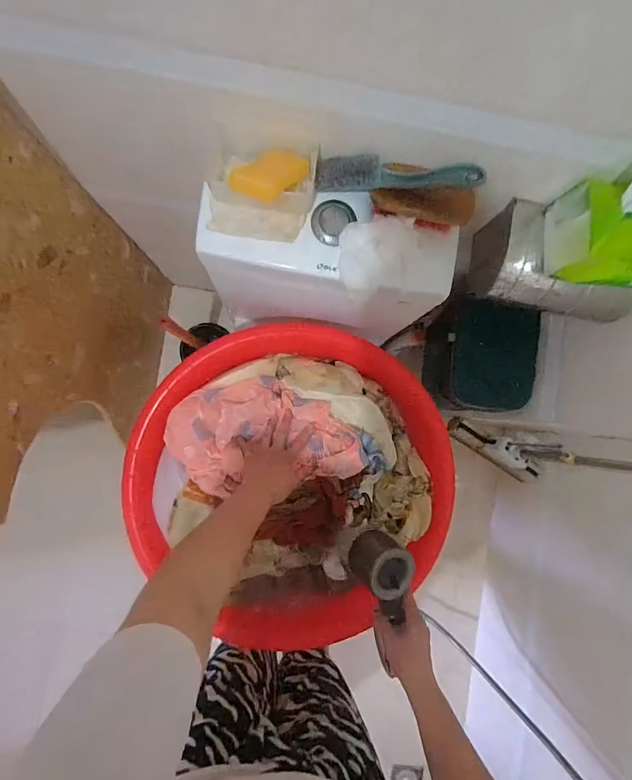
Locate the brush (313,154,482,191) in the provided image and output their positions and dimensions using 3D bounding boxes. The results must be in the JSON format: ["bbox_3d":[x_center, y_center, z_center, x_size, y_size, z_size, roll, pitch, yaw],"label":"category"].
[{"bbox_3d":[0.097,-0.257,0.471,0.192,0.026,0.036,7,87,11],"label":"brush"}]

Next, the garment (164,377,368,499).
[{"bbox_3d":[-0.080,0.075,0.658,0.304,0.073,0.178,3,88,-8],"label":"garment"}]

